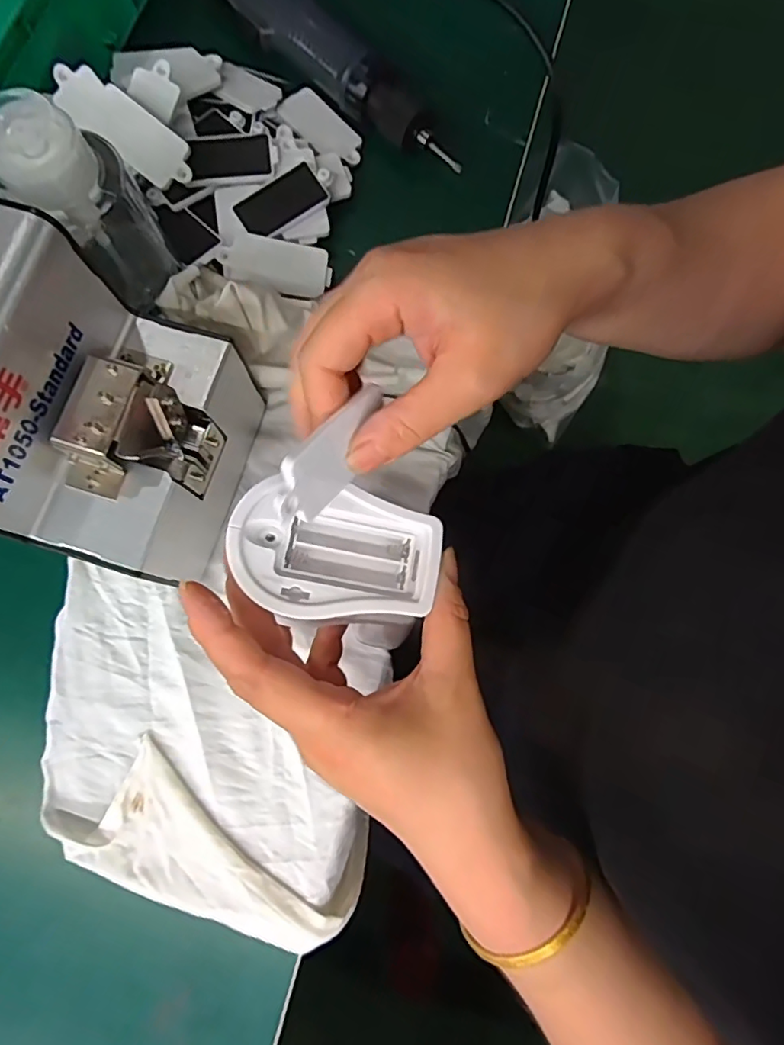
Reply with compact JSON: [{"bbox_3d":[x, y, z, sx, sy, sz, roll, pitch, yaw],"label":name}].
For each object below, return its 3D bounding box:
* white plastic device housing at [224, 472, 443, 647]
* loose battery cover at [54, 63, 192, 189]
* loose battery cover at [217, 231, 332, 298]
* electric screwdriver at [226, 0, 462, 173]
[{"bbox_3d":[-0.024,0.015,0.238,0.084,0.029,0.059,18,79,5],"label":"white plastic device housing"},{"bbox_3d":[-0.166,-0.244,0.337,0.096,0.005,0.031,37,100,-2],"label":"loose battery cover"},{"bbox_3d":[-0.075,-0.168,0.358,0.068,0.005,0.031,7,111,-14],"label":"loose battery cover"},{"bbox_3d":[-0.047,-0.327,0.377,0.041,0.033,0.243,-43,81,-7],"label":"electric screwdriver"}]

